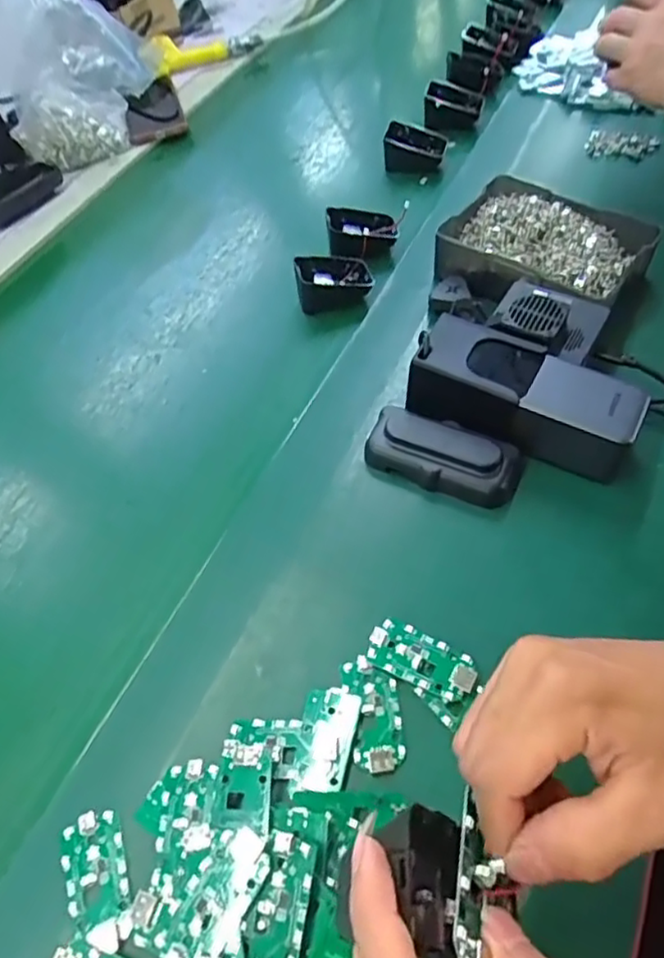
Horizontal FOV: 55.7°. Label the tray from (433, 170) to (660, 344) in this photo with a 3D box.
[{"bbox_3d":[0.184,-0.193,0.555,0.168,0.057,0.135,30,63,26],"label":"tray"}]

